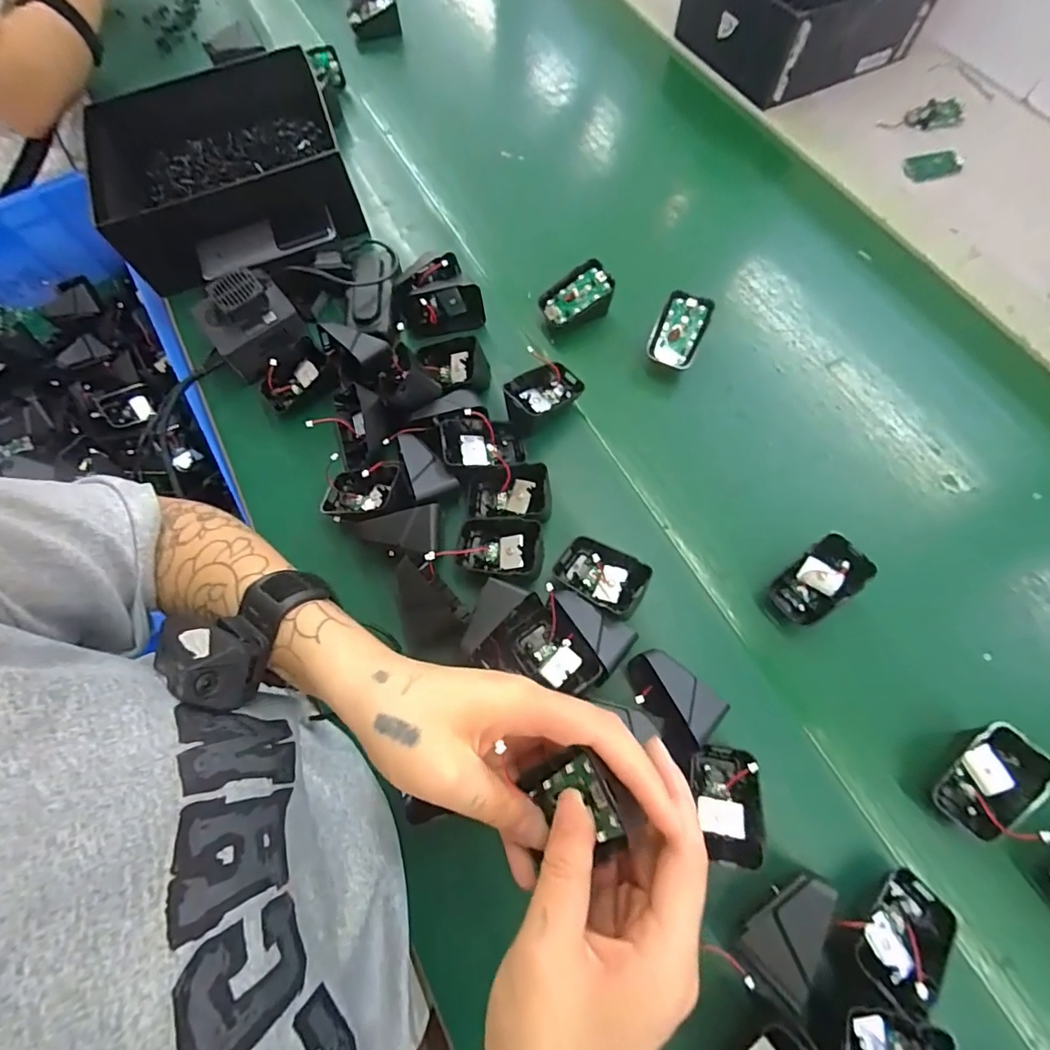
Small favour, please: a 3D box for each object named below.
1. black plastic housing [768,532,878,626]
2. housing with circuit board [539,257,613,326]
[{"bbox_3d":[0.219,0.043,0.390,0.063,0.033,0.041,-34,71,-11],"label":"black plastic housing"},{"bbox_3d":[0.050,-0.215,0.503,0.061,0.043,0.037,-30,70,-9],"label":"housing with circuit board"}]

